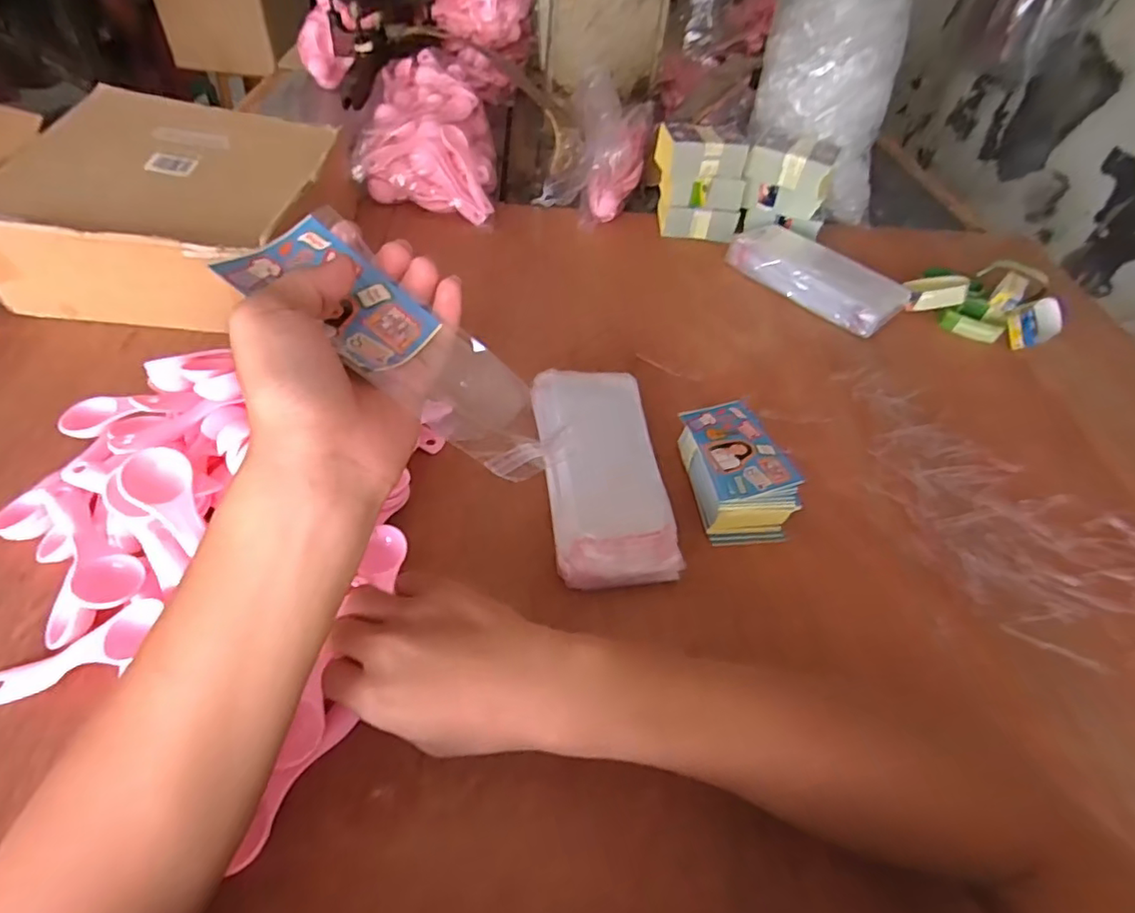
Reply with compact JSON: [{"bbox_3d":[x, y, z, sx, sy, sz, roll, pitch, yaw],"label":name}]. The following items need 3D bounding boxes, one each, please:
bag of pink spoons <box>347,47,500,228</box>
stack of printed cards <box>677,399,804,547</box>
[{"bbox_3d":[-0.176,-0.428,0.769,0.158,0.086,0.308,0,49,-5],"label":"bag of pink spoons"},{"bbox_3d":[0.132,0.013,0.456,0.073,0.048,0.109,-7,50,-11],"label":"stack of printed cards"}]

